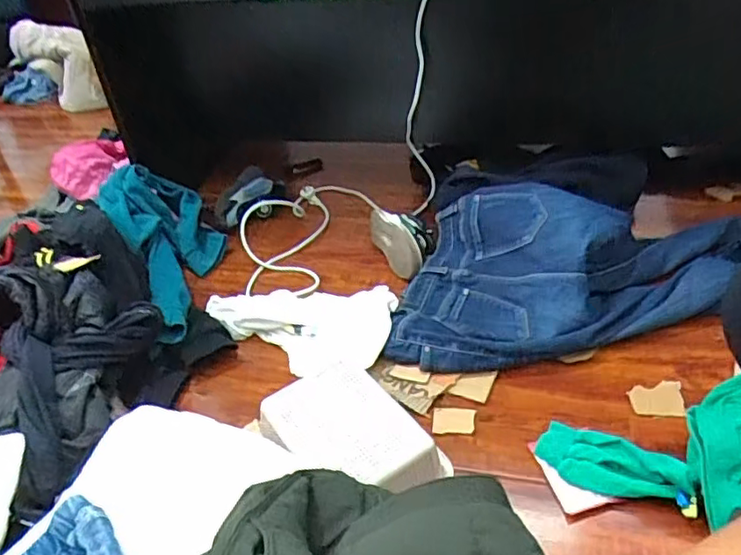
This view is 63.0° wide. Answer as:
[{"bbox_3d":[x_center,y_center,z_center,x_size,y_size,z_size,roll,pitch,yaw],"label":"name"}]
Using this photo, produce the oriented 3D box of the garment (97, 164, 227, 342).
[{"bbox_3d":[-0.381,-0.059,1.181,0.203,0.143,0.490,-22,40,-19],"label":"garment"}]

